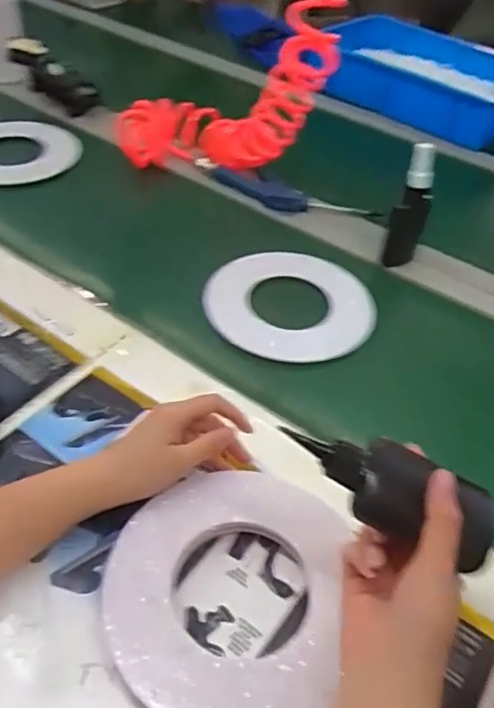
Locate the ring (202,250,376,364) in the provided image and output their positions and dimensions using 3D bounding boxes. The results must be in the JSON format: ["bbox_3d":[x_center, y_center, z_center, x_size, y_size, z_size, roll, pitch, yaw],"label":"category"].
[{"bbox_3d":[0.048,-0.069,0.721,0.192,0.018,0.193,2,45,-2],"label":"ring"}]

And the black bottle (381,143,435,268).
[{"bbox_3d":[0.205,-0.182,0.748,0.041,0.160,0.054,18,46,12],"label":"black bottle"}]

